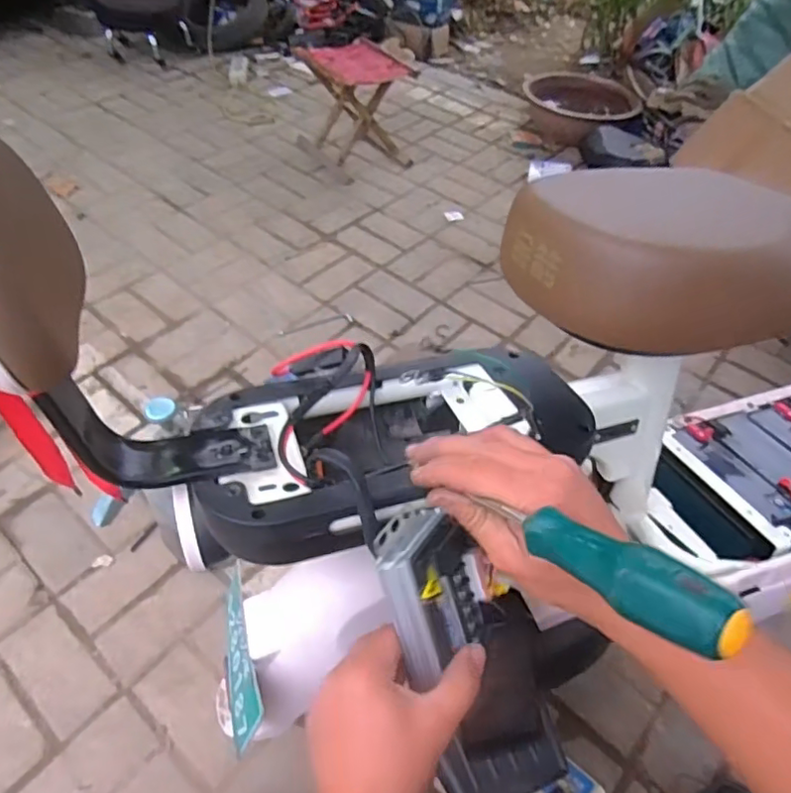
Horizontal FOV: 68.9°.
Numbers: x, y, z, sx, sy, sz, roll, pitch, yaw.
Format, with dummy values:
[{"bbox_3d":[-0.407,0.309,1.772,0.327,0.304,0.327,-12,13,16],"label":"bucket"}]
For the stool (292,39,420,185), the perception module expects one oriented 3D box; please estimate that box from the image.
[{"bbox_3d":[-0.139,-0.879,1.756,0.269,0.273,0.327,-29,57,-25],"label":"stool"}]

